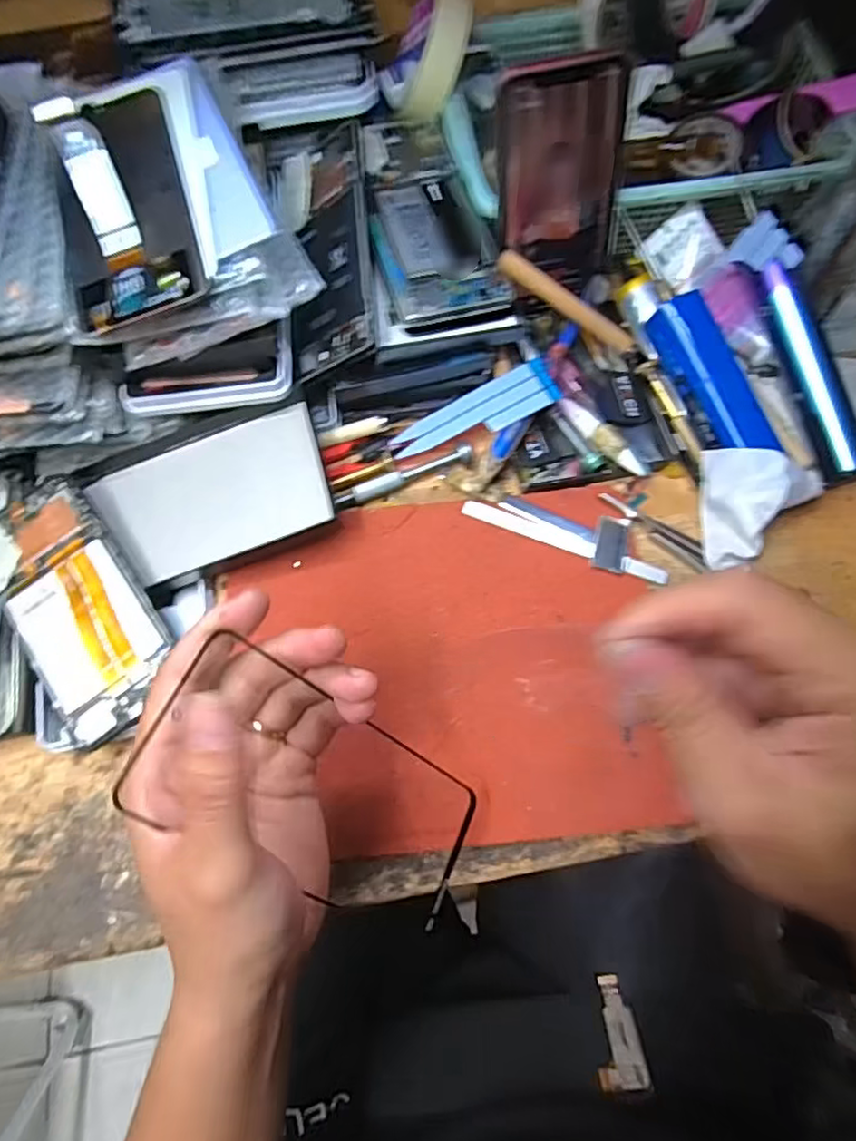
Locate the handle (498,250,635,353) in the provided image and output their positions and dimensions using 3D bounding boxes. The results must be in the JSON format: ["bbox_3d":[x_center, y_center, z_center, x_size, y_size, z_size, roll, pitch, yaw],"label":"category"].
[{"bbox_3d":[0.089,-0.171,0.410,0.101,0.011,0.012,31,74,-13],"label":"handle"}]

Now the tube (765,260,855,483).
[{"bbox_3d":[0.239,-0.123,0.397,0.023,0.018,0.137,-19,88,-6],"label":"tube"}]

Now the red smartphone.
[{"bbox_3d":[0.081,-0.230,0.394,0.071,0.138,0.013,-7,55,3],"label":"red smartphone"}]

